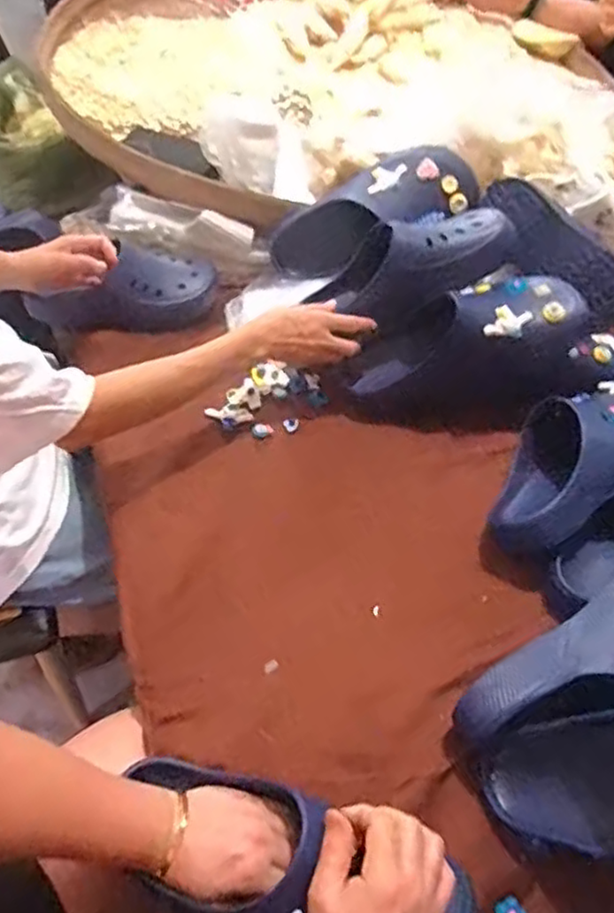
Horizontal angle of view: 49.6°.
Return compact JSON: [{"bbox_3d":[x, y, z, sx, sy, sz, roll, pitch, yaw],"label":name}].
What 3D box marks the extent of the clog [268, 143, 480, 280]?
[{"bbox_3d":[0.092,-0.327,0.914,0.295,0.089,0.113,-24,53,5],"label":"clog"}]

